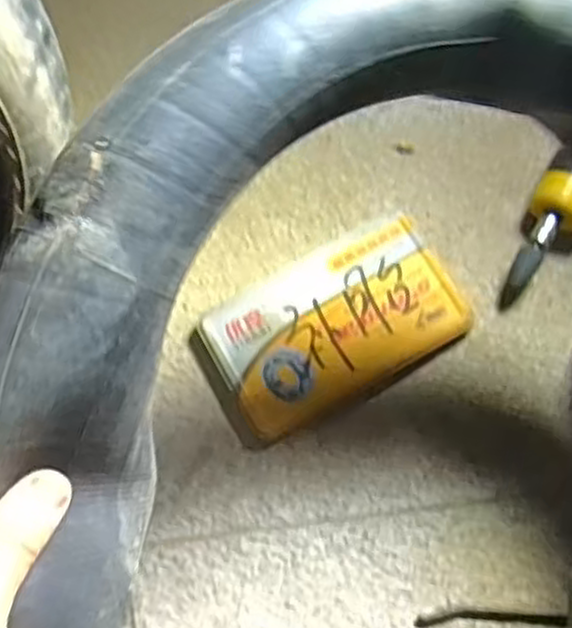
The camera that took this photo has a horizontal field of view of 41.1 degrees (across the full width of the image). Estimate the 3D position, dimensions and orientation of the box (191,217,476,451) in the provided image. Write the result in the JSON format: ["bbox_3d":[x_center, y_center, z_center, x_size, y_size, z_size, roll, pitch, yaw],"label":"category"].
[{"bbox_3d":[0.030,0.010,0.526,0.176,0.017,0.104,-30,77,-6],"label":"box"}]

